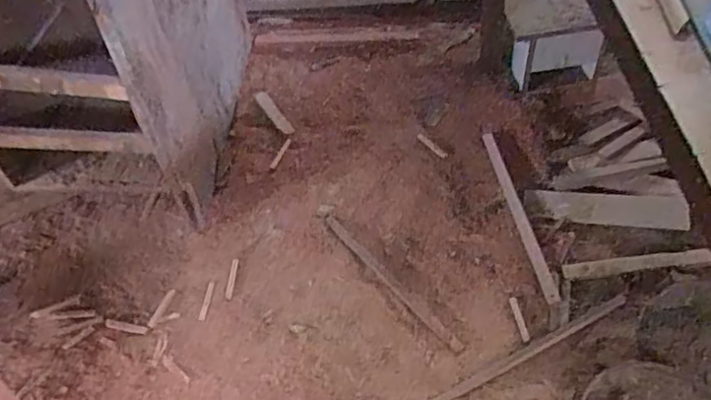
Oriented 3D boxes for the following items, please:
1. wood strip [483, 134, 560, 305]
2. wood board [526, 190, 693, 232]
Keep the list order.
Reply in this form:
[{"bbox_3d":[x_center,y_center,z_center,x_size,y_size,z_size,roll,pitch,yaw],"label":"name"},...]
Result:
[{"bbox_3d":[0.406,0.024,1.489,0.039,0.018,0.515,-8,48,-1],"label":"wood strip"},{"bbox_3d":[0.603,0.021,1.466,0.365,0.015,0.085,6,57,19],"label":"wood board"}]

